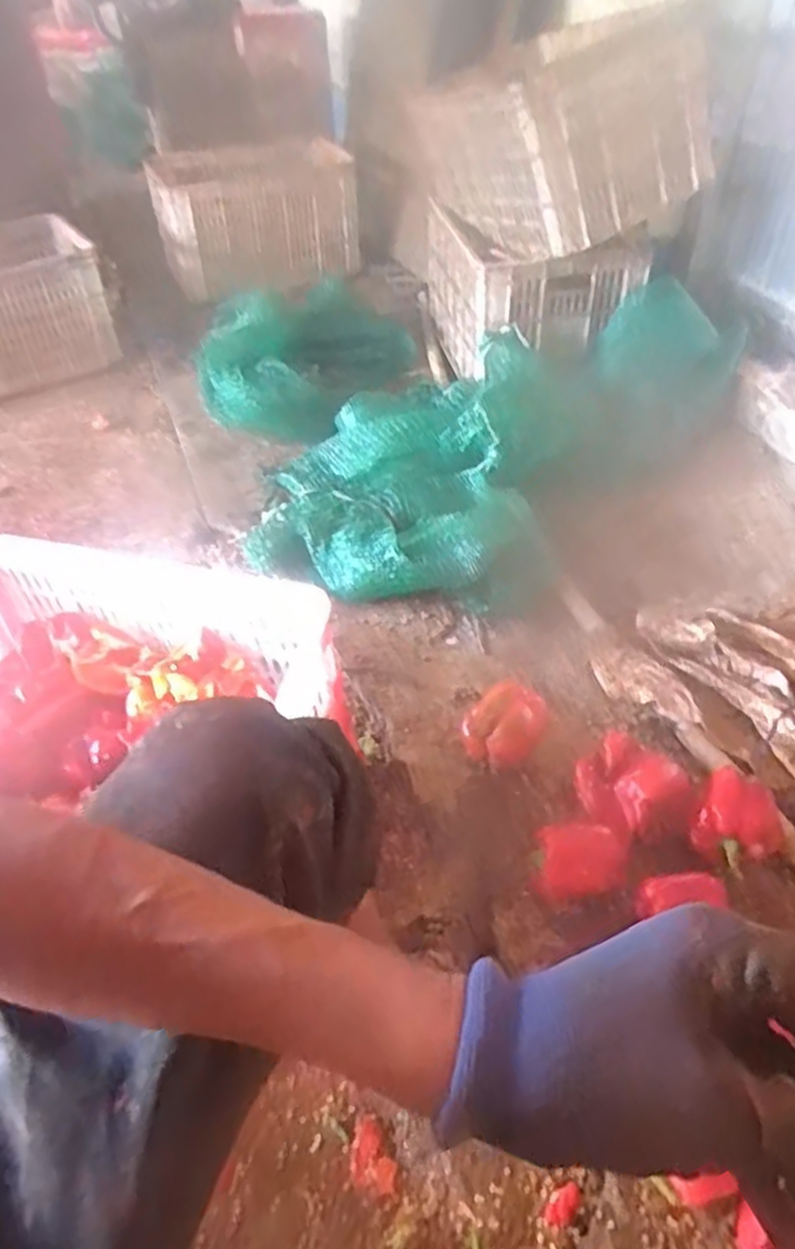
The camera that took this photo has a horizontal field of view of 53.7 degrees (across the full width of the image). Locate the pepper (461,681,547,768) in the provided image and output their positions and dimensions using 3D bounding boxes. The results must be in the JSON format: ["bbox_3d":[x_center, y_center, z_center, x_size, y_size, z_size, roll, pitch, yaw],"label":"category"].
[{"bbox_3d":[0.130,0.124,0.951,0.102,0.090,0.091,7,44,8],"label":"pepper"}]

